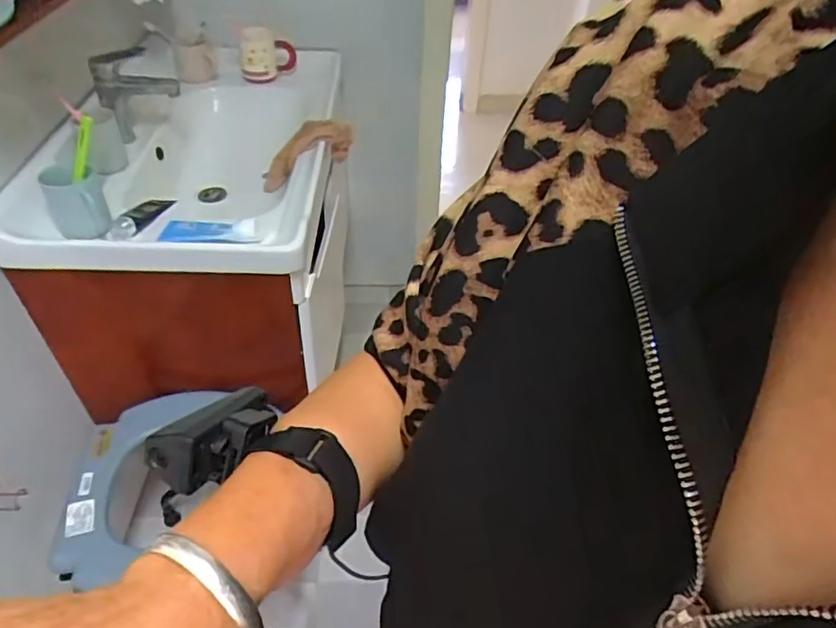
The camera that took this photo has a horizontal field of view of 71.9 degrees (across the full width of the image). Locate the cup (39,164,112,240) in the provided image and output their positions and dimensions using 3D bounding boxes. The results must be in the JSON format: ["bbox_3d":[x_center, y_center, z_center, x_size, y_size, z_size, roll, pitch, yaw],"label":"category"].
[{"bbox_3d":[-0.539,-0.179,0.910,0.081,0.086,0.079,2,45,-2],"label":"cup"}]

